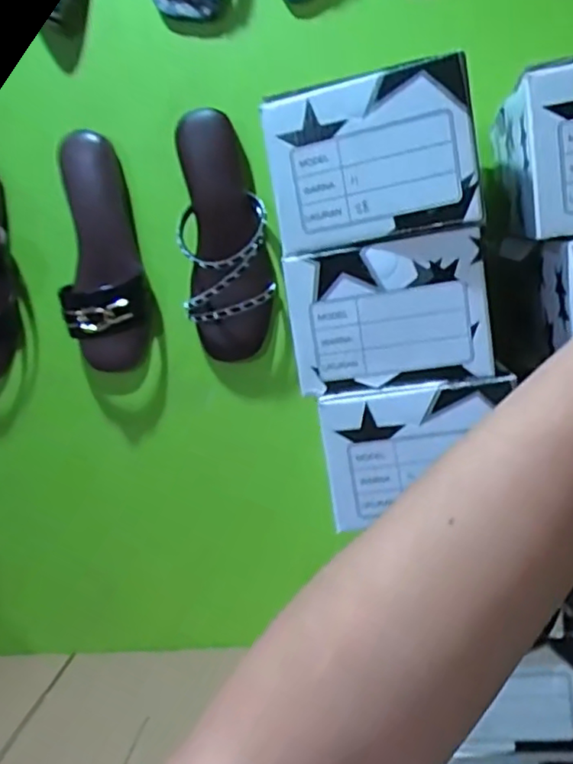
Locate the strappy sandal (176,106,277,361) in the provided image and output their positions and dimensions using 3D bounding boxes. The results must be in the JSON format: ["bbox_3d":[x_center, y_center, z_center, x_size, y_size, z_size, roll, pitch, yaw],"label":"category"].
[{"bbox_3d":[-0.064,-0.144,0.614,0.085,0.238,0.070,-8,11,-4],"label":"strappy sandal"}]

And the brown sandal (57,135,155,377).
[{"bbox_3d":[-0.192,-0.129,0.630,0.085,0.232,0.073,-10,11,-14],"label":"brown sandal"}]

